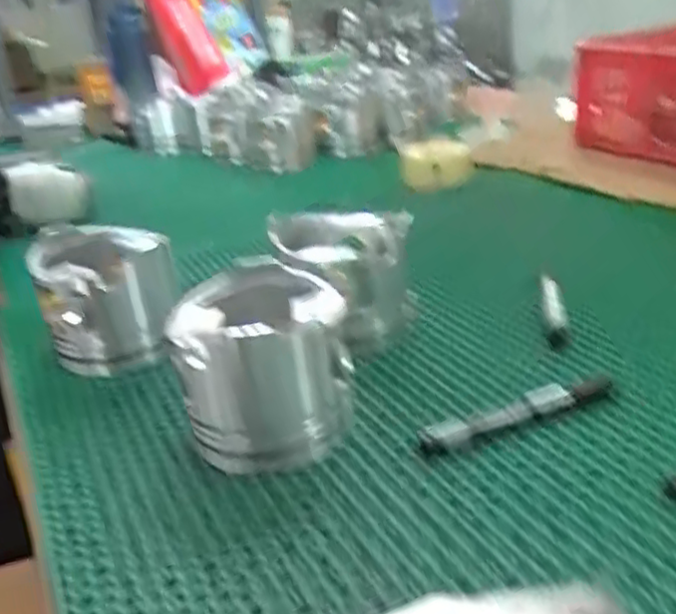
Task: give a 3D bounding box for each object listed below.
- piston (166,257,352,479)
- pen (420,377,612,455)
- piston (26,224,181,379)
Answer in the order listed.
[{"bbox_3d":[-0.050,0.035,0.459,0.104,0.097,0.107,-8,26,-7],"label":"piston"},{"bbox_3d":[0.119,0.068,0.452,0.143,0.014,0.016,-13,27,-17],"label":"pen"},{"bbox_3d":[-0.189,-0.009,0.581,0.106,0.094,0.109,-15,28,-21],"label":"piston"}]

